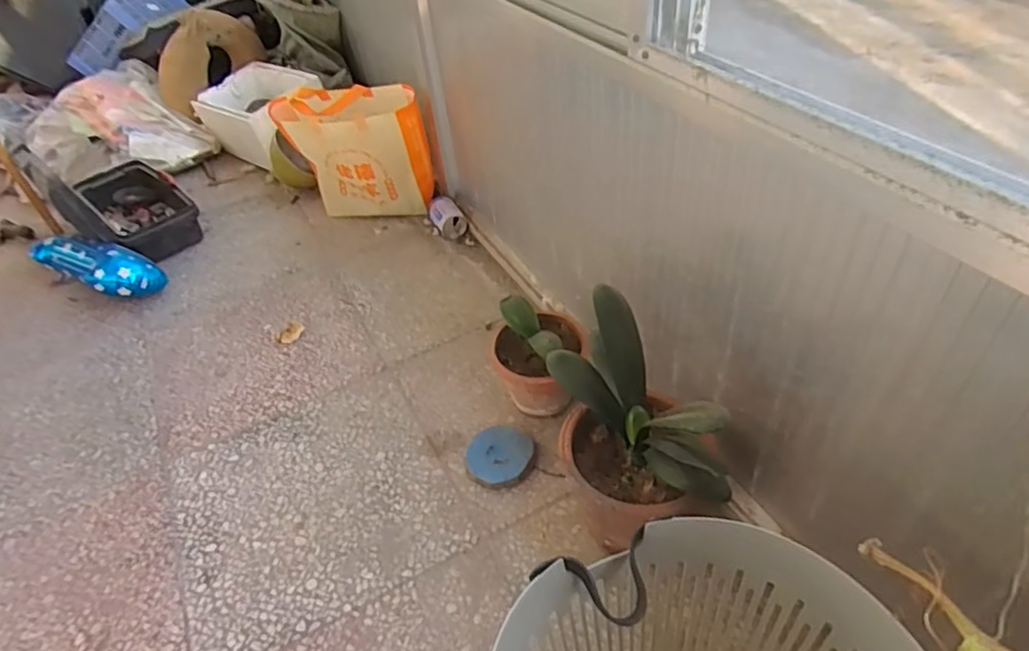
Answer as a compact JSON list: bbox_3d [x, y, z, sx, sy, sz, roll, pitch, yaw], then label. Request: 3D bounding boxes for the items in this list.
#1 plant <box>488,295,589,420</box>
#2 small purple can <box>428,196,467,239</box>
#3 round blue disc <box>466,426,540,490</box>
[{"bbox_3d":[0.043,0.062,0.998,0.139,0.175,0.143,-3,44,5],"label":"plant"},{"bbox_3d":[-0.156,-0.247,1.433,0.071,0.064,0.104,-21,45,-13],"label":"small purple can"},{"bbox_3d":[-0.024,0.203,0.965,0.111,0.024,0.106,-4,44,4],"label":"round blue disc"}]

